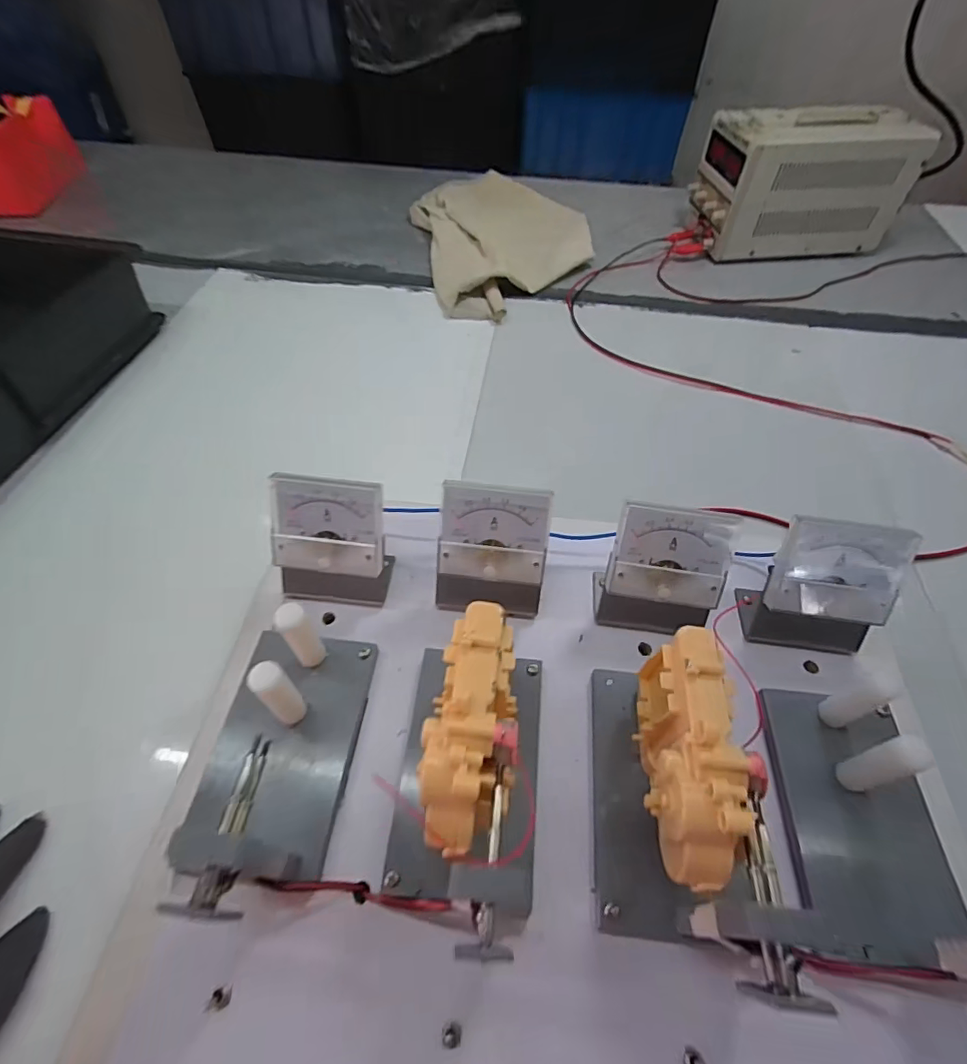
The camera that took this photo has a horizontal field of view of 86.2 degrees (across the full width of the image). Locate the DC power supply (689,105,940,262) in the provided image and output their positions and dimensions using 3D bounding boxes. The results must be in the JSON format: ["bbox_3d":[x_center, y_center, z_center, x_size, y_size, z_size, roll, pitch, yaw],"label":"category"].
[{"bbox_3d":[0.459,-0.498,0.752,0.271,0.171,0.104,-4,54,-5],"label":"DC power supply"}]

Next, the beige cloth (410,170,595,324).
[{"bbox_3d":[0.026,-0.457,0.798,0.253,0.050,0.438,-10,54,-9],"label":"beige cloth"}]

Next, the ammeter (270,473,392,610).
[{"bbox_3d":[-0.091,0.007,0.310,0.065,0.077,0.039,2,53,-1],"label":"ammeter"}]

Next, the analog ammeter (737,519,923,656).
[{"bbox_3d":[0.197,0.035,0.298,0.072,0.077,0.042,4,53,1],"label":"analog ammeter"}]

